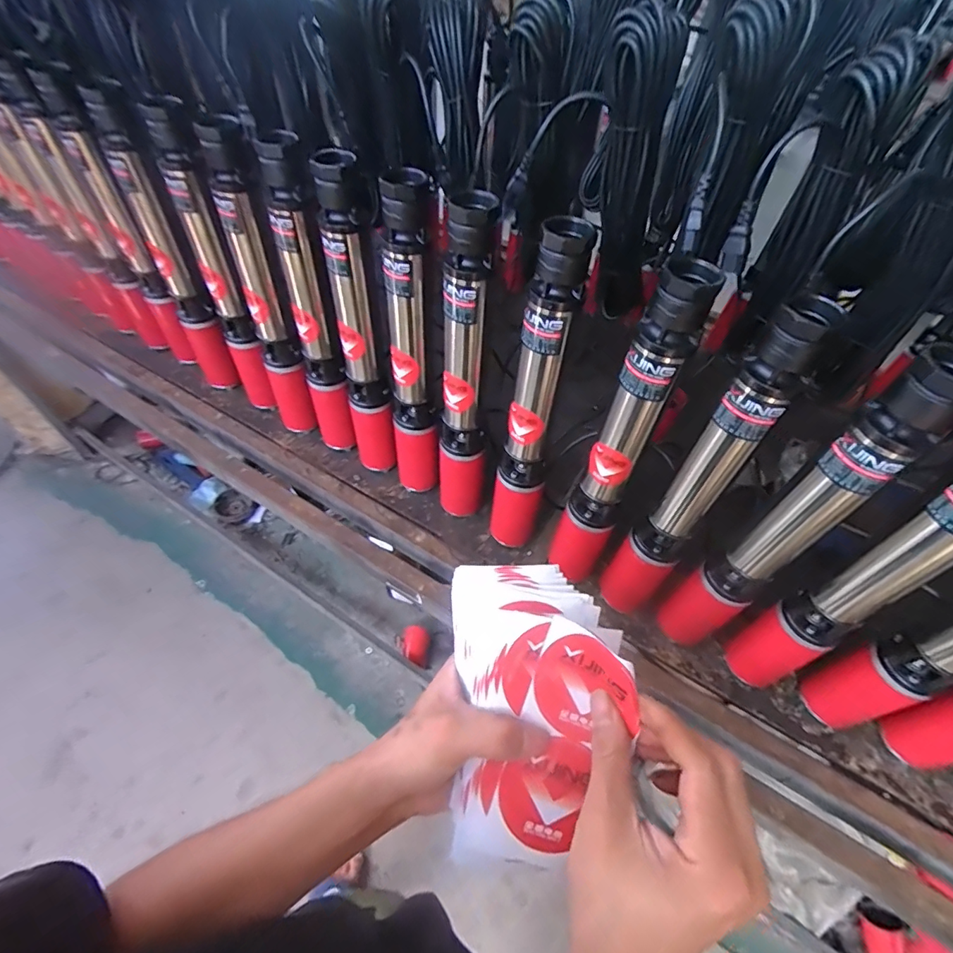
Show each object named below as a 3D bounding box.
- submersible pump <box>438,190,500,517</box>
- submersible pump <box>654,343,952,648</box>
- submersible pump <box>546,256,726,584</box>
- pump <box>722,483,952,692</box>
[{"bbox_3d":[-0.023,-0.119,0.697,0.077,0.510,0.068,-2,52,-4],"label":"submersible pump"},{"bbox_3d":[0.344,0.073,0.570,0.072,0.508,0.078,-27,58,-22],"label":"submersible pump"},{"bbox_3d":[0.171,-0.018,0.630,0.081,0.507,0.068,22,54,14],"label":"submersible pump"},{"bbox_3d":[0.422,0.127,0.535,0.069,0.506,0.076,-18,55,-16],"label":"pump"}]

